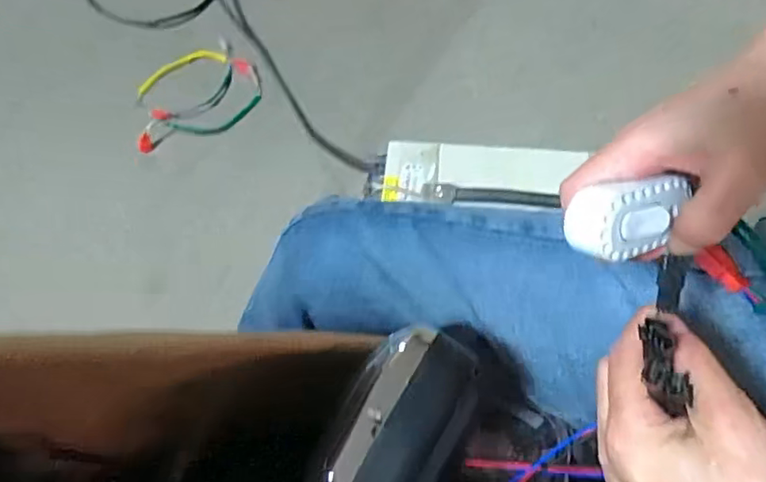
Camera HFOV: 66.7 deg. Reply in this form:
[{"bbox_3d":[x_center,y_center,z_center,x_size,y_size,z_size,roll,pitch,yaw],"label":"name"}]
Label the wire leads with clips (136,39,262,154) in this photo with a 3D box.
[{"bbox_3d":[-0.289,-0.232,0.895,0.191,0.028,0.166,-20,65,-7],"label":"wire leads with clips"}]

